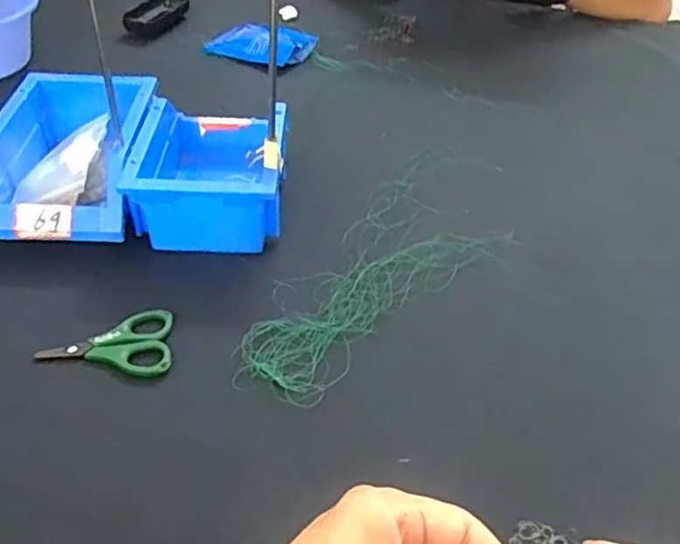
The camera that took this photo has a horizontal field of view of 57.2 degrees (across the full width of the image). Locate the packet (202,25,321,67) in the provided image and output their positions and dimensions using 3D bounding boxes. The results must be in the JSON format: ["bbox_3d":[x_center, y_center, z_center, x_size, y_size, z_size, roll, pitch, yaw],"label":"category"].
[{"bbox_3d":[-0.104,-0.304,0.833,0.115,0.031,0.100,20,46,17],"label":"packet"}]

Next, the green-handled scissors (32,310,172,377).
[{"bbox_3d":[-0.176,0.056,0.470,0.096,0.007,0.060,-4,44,-7],"label":"green-handled scissors"}]

